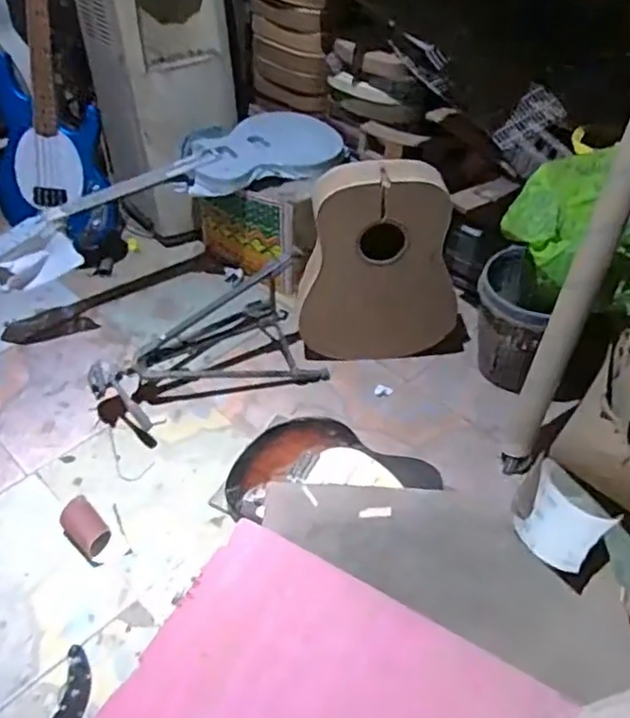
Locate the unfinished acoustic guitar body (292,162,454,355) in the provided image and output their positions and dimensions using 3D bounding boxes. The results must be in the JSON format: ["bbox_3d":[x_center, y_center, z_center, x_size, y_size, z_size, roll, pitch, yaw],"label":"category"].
[{"bbox_3d":[0.155,-0.215,1.463,0.371,0.461,0.150,-2,49,-7],"label":"unfinished acoustic guitar body"}]

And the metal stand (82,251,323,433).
[{"bbox_3d":[-0.259,-0.063,1.461,0.525,0.274,0.257,-16,47,-16],"label":"metal stand"}]

